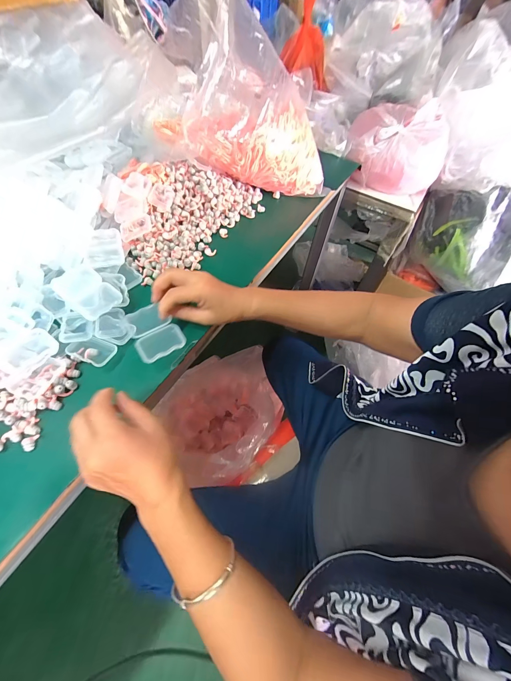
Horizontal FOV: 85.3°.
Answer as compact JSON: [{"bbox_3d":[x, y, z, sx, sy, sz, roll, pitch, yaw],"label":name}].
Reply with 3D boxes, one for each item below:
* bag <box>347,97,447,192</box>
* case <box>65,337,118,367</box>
[{"bbox_3d":[0.360,-0.492,0.708,0.247,0.137,0.167,12,60,3],"label":"bag"},{"bbox_3d":[-0.213,0.014,0.364,0.057,0.019,0.035,19,60,6],"label":"case"}]

